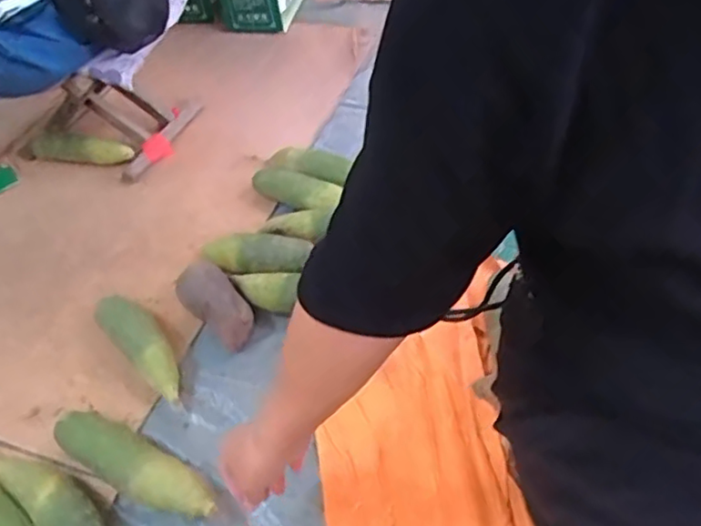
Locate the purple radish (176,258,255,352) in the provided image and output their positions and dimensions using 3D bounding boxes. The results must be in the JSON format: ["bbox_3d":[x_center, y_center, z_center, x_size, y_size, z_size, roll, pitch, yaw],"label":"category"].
[{"bbox_3d":[-0.177,0.059,0.829,0.064,0.073,0.111,-38,54,-24],"label":"purple radish"}]

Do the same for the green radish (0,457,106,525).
[{"bbox_3d":[-0.326,0.269,0.680,0.200,0.062,0.067,33,60,32],"label":"green radish"}]

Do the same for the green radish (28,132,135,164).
[{"bbox_3d":[-0.487,-0.205,1.110,0.193,0.040,0.043,3,48,11],"label":"green radish"}]

